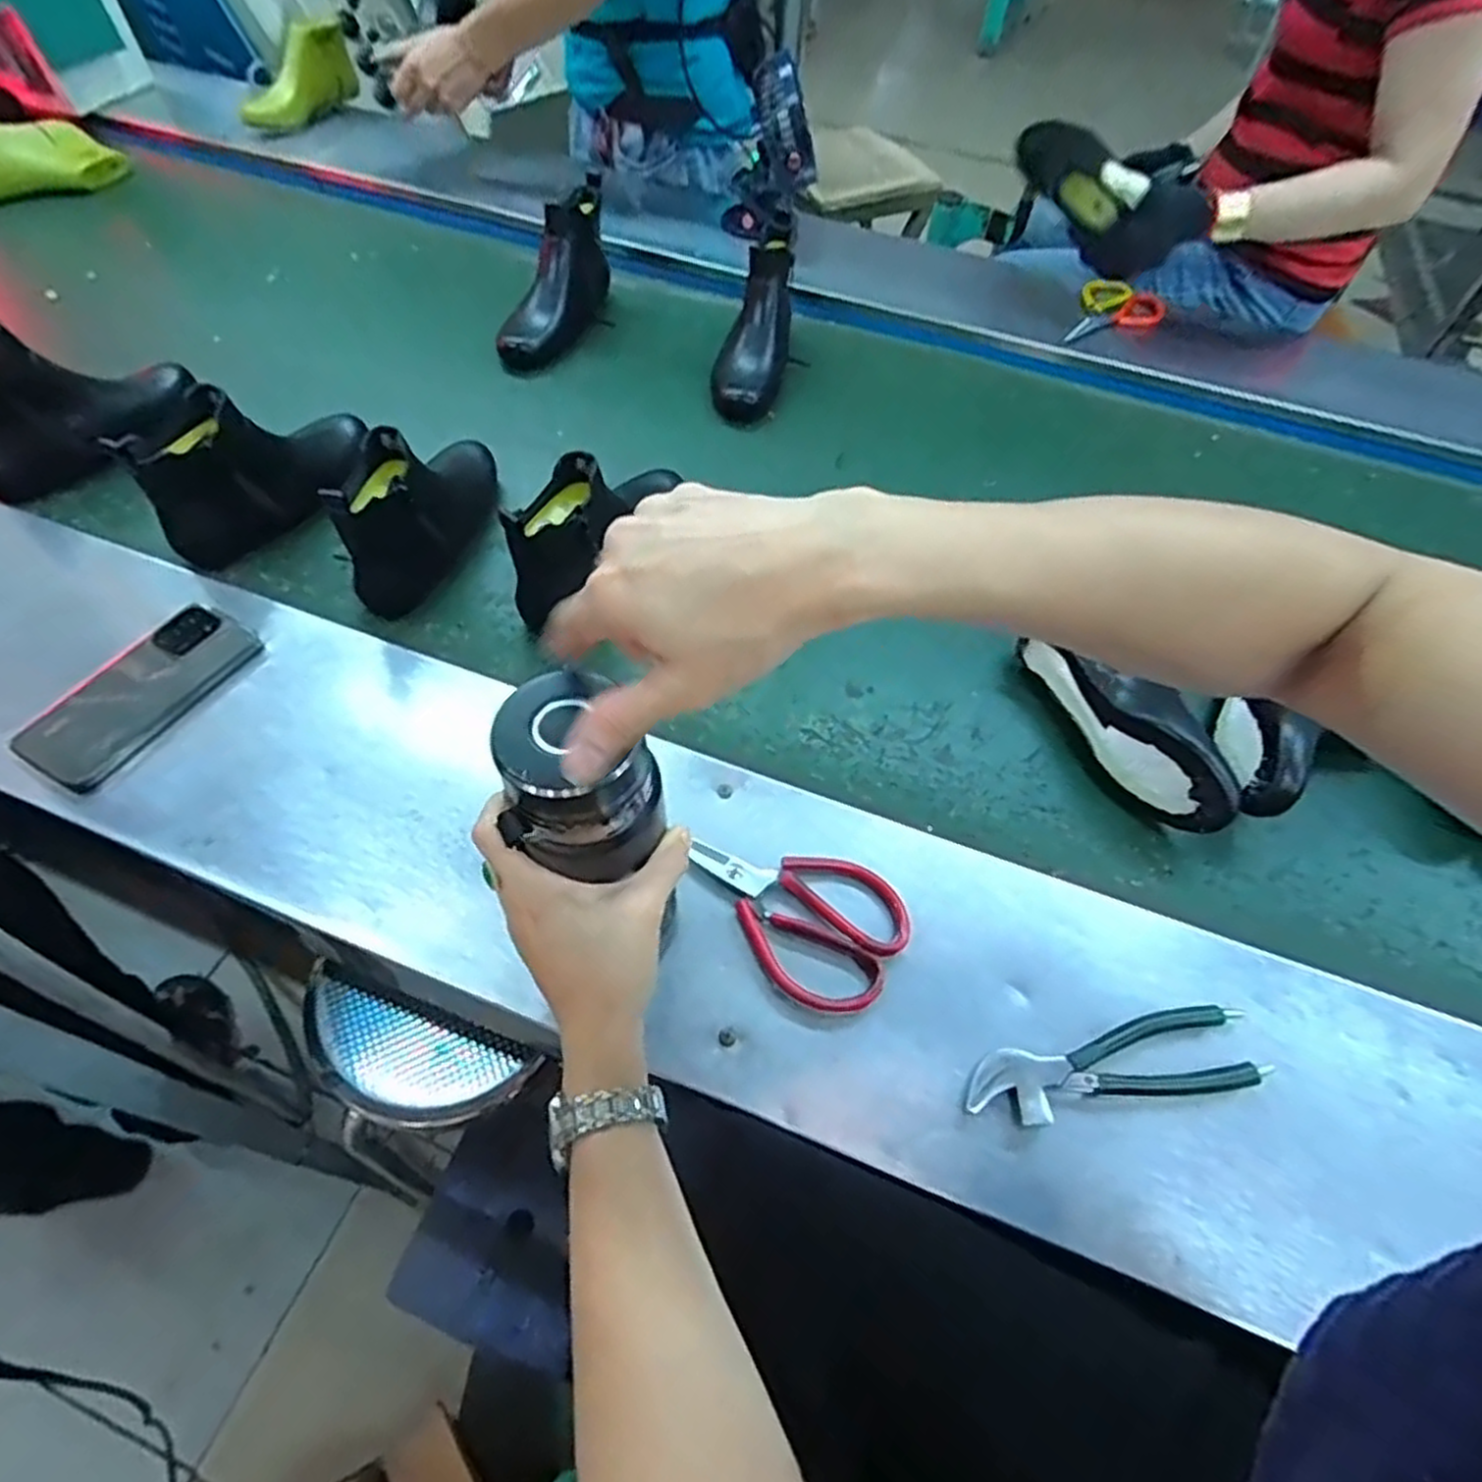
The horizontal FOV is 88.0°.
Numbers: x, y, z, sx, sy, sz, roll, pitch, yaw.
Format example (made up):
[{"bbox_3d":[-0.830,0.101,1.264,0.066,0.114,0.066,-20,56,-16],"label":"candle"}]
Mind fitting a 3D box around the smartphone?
[{"bbox_3d":[-0.470,-0.040,0.605,0.070,0.017,0.168,26,58,13],"label":"smartphone"}]

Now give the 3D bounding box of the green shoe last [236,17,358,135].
[{"bbox_3d":[-0.696,-1.046,1.222,0.086,0.110,0.199,23,71,11],"label":"green shoe last"}]

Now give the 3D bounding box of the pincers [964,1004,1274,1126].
[{"bbox_3d":[0.233,0.204,0.482,0.186,0.013,0.048,-6,57,-9],"label":"pincers"}]

